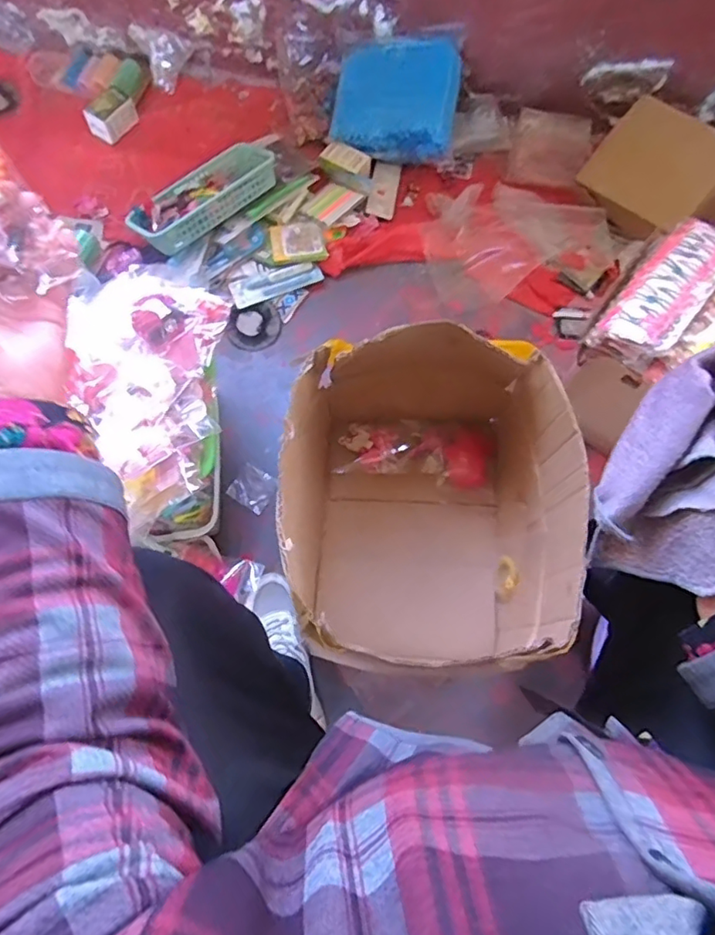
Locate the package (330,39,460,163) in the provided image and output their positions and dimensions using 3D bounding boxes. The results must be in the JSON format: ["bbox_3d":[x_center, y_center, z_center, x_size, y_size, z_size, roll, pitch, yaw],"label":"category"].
[{"bbox_3d":[0.074,-0.690,1.059,0.212,0.129,0.178,11,72,3],"label":"package"}]

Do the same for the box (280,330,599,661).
[{"bbox_3d":[0.082,0.047,0.740,0.329,0.280,0.377,5,72,1],"label":"box"}]

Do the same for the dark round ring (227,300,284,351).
[{"bbox_3d":[-0.177,-0.240,0.966,0.092,0.017,0.088,0,72,-1],"label":"dark round ring"}]

